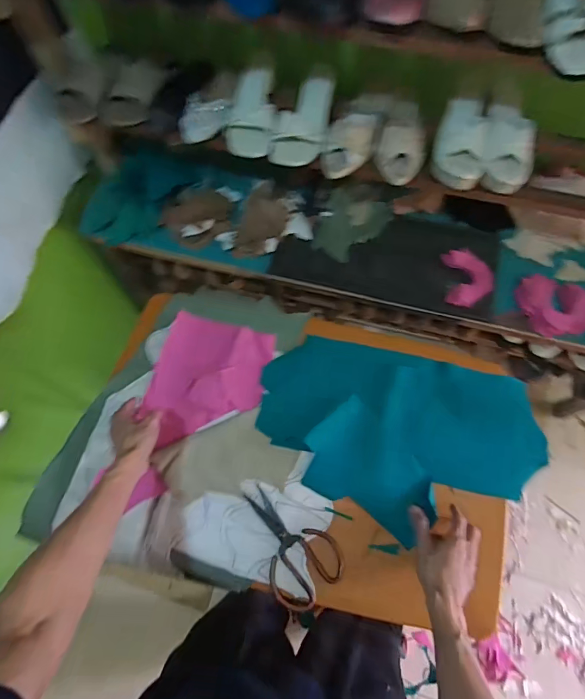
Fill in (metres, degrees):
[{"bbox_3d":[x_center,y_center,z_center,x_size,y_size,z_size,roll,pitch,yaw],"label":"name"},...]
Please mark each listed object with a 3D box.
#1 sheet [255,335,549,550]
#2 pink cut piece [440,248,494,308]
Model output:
[{"bbox_3d":[0.191,0.152,0.710,0.495,0.041,0.293,11,70,5],"label":"sheet"},{"bbox_3d":[0.411,-0.164,0.926,0.106,0.040,0.139,3,69,2],"label":"pink cut piece"}]

